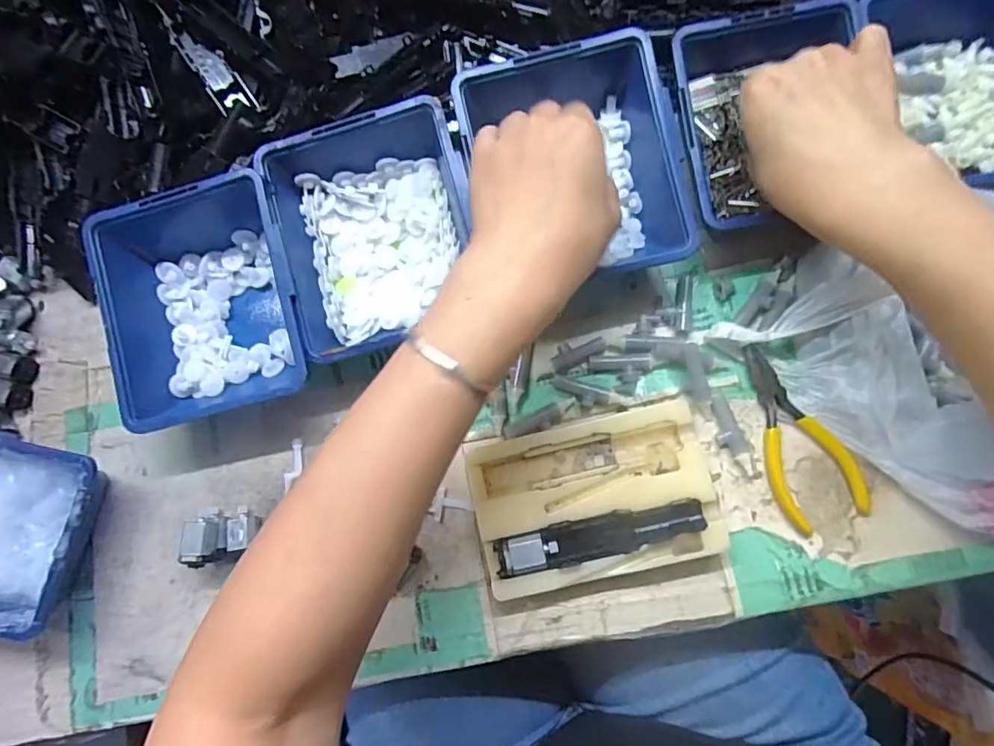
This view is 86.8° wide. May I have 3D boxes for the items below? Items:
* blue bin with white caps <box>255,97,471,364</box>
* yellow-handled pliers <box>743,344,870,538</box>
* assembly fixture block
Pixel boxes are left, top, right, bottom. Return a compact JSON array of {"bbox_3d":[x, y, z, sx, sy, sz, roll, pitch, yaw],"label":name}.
[{"bbox_3d":[-0.072,-0.088,0.336,0.116,0.044,0.136,-16,78,3],"label":"blue bin with white caps"},{"bbox_3d":[0.177,0.037,0.316,0.049,0.007,0.113,-25,78,1],"label":"yellow-handled pliers"},{"bbox_3d":[0.057,0.075,0.313,0.136,0.029,0.088,-13,78,4],"label":"assembly fixture block"}]

